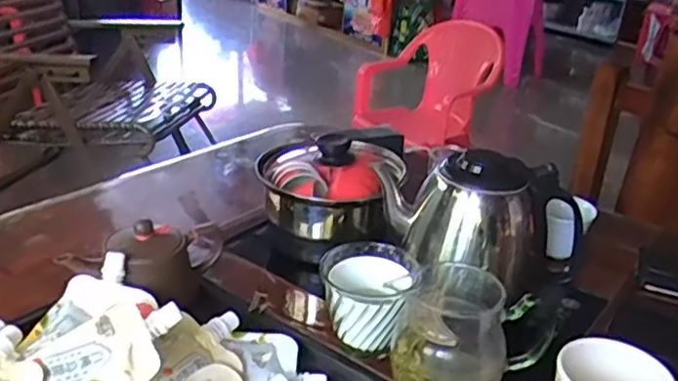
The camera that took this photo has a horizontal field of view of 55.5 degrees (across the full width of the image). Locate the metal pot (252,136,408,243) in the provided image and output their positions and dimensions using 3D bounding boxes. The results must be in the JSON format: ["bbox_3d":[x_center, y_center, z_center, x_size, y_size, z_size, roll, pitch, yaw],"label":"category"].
[{"bbox_3d":[-0.009,-0.005,0.701,0.151,0.099,0.151,6,25,5],"label":"metal pot"}]

